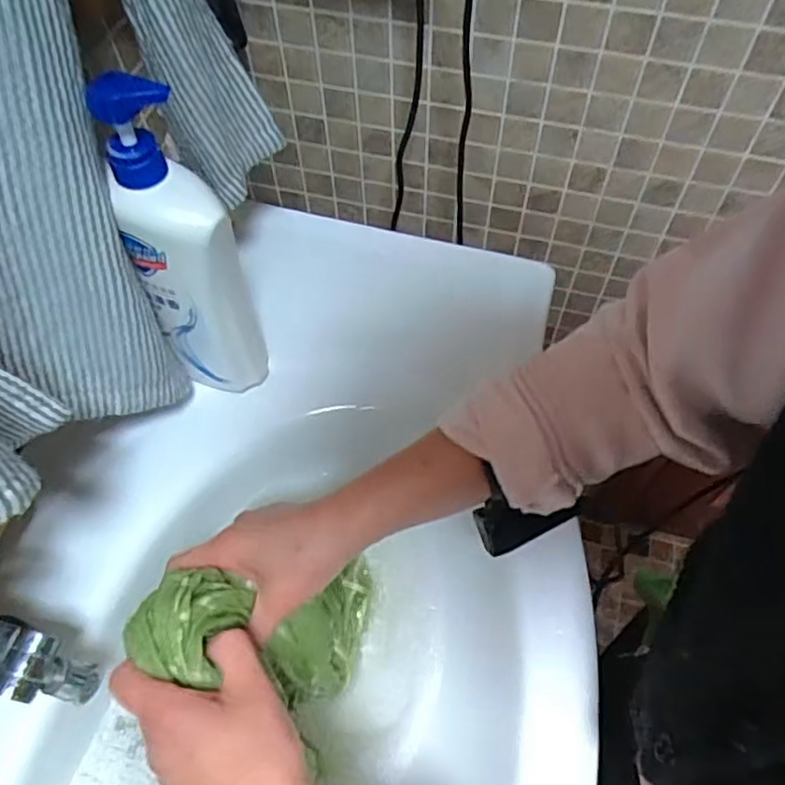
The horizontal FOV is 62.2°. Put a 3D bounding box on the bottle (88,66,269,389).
[{"bbox_3d":[-0.162,-0.114,0.507,0.077,0.271,0.102,-20,60,-10],"label":"bottle"}]

